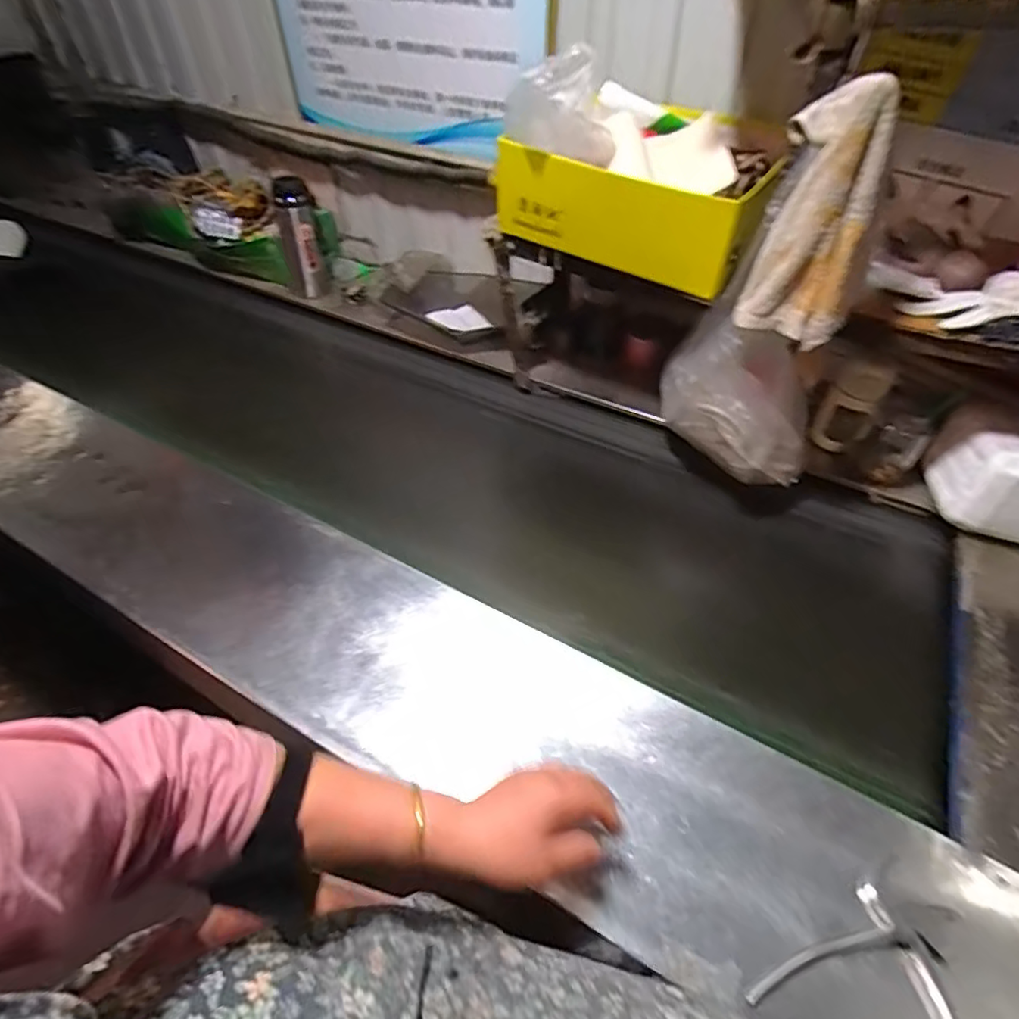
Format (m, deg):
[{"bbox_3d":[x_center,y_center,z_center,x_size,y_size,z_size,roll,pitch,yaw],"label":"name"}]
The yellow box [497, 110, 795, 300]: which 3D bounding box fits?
[{"bbox_3d":[0.174,-0.436,0.792,0.369,0.132,0.207,24,51,20],"label":"yellow box"}]

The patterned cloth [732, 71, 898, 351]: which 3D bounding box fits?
[{"bbox_3d":[0.314,-0.290,0.577,0.111,0.212,0.072,25,52,21],"label":"patterned cloth"}]

